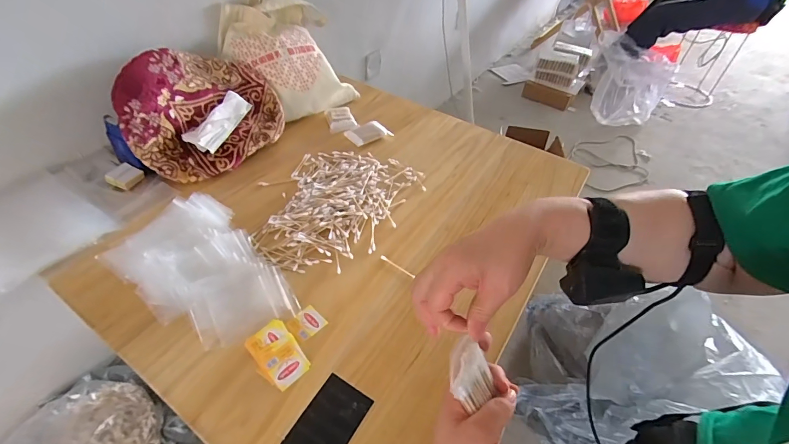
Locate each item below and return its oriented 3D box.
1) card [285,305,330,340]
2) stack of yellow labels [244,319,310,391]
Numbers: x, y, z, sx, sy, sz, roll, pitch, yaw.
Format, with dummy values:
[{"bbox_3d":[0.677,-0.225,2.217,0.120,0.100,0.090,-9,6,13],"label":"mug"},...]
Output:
[{"bbox_3d":[-0.118,0.135,0.498,0.039,0.006,0.043,35,53,25],"label":"card"},{"bbox_3d":[-0.146,0.162,0.460,0.052,0.011,0.083,-27,54,-28],"label":"stack of yellow labels"}]

